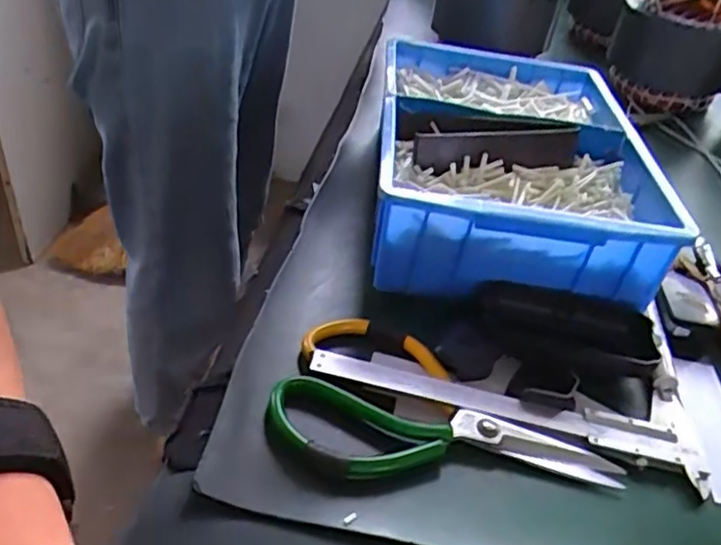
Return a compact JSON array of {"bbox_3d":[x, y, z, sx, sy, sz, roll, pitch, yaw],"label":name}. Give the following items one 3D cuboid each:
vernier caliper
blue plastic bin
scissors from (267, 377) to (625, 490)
[{"bbox_3d":[0.092,0.063,0.400,0.225,0.013,0.079,15,39,9],"label":"vernier caliper"},{"bbox_3d":[0.116,-0.097,0.545,0.196,0.076,0.293,7,38,-1],"label":"blue plastic bin"},{"bbox_3d":[0.045,0.094,0.355,0.192,0.010,0.054,10,38,3],"label":"scissors"}]

